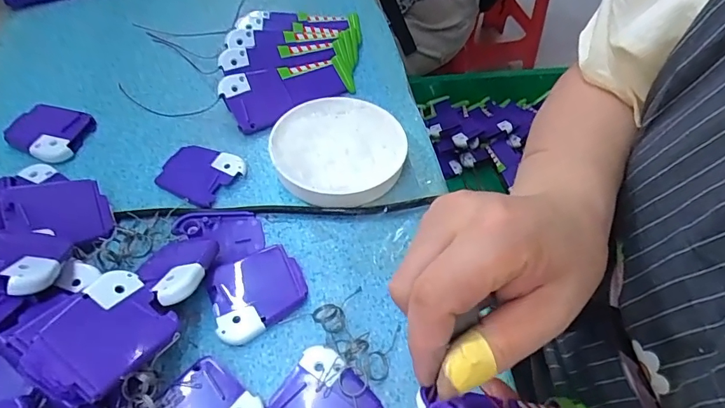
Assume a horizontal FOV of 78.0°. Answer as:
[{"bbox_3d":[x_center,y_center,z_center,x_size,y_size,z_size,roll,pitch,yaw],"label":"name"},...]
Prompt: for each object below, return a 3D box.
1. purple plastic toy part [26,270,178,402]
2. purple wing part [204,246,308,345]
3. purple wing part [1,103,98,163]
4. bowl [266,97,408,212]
[{"bbox_3d":[-0.133,0.065,0.233,0.050,0.004,0.059,37,38,2],"label":"purple plastic toy part"},{"bbox_3d":[-0.069,0.058,0.296,0.059,0.014,0.051,-19,56,-17],"label":"purple wing part"},{"bbox_3d":[-0.264,-0.060,0.376,0.060,0.014,0.050,15,53,8],"label":"purple wing part"},{"bbox_3d":[-0.020,-0.041,0.364,0.101,0.026,0.104,2,53,-2],"label":"bowl"}]

